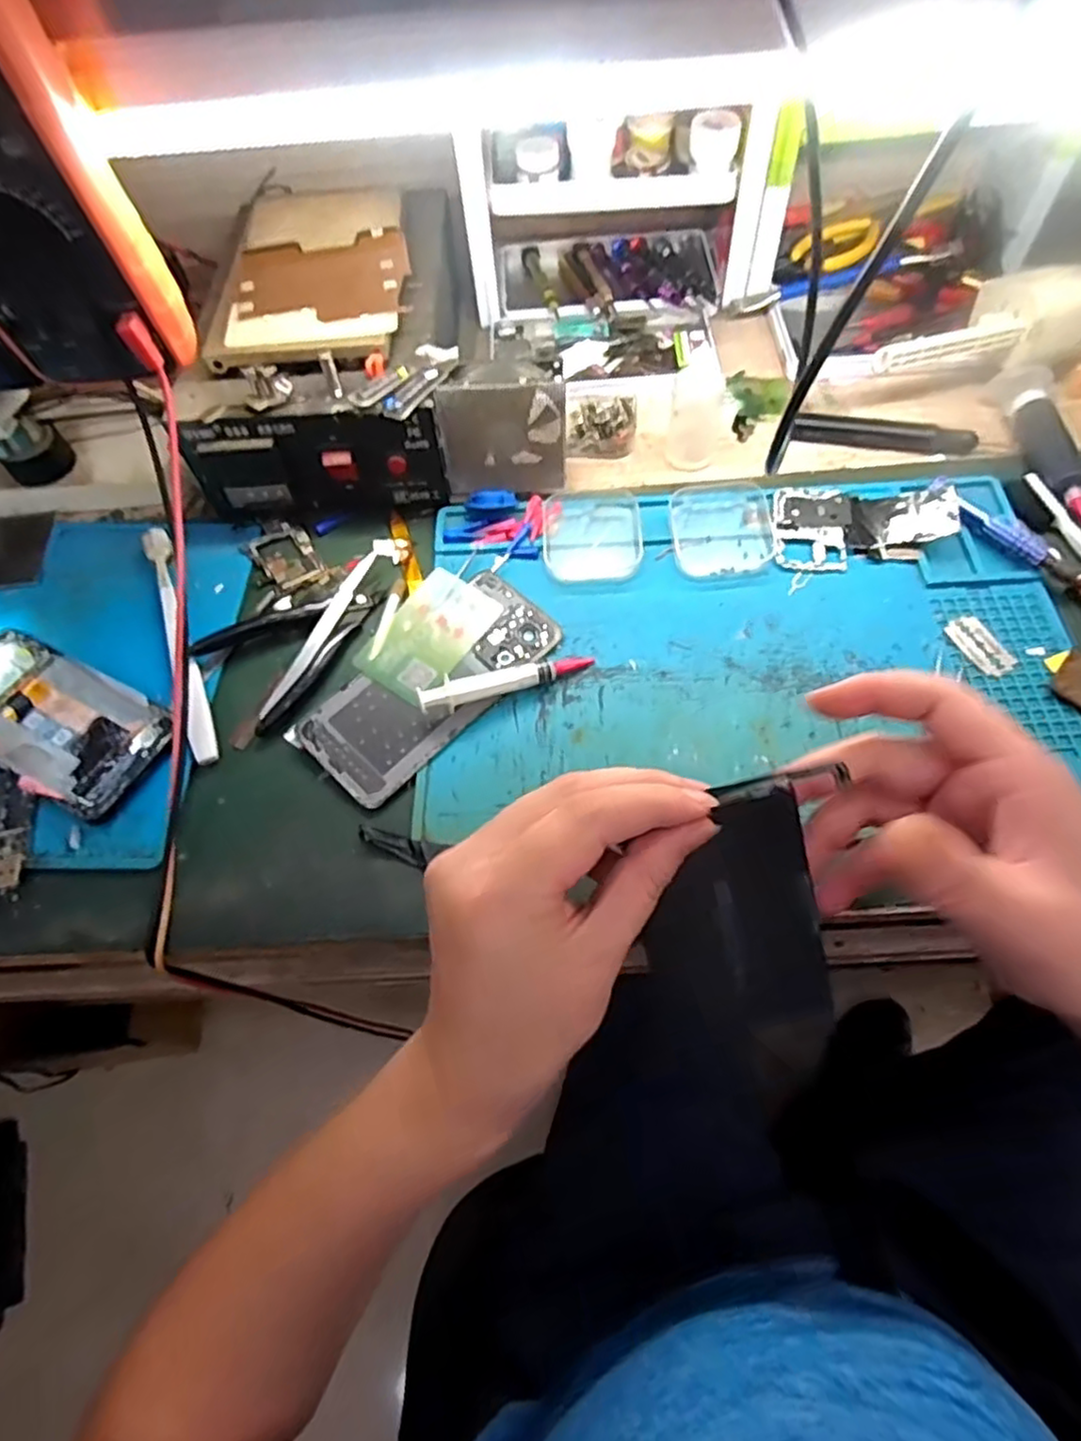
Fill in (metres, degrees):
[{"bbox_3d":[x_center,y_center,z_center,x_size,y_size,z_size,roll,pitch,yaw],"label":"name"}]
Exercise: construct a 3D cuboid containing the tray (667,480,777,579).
[{"bbox_3d":[0.119,-0.128,0.455,0.067,0.013,0.075,-3,61,2],"label":"tray"}]

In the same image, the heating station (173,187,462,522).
[{"bbox_3d":[-0.139,-0.259,0.489,0.167,0.104,0.224,-2,61,3],"label":"heating station"}]

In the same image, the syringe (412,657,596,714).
[{"bbox_3d":[-0.019,-0.024,0.398,0.102,0.021,0.013,-20,62,-7],"label":"syringe"}]

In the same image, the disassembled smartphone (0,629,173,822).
[{"bbox_3d":[-0.293,-0.003,0.410,0.157,0.012,0.073,26,66,17],"label":"disassembled smartphone"}]

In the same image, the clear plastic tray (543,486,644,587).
[{"bbox_3d":[0.034,-0.126,0.457,0.064,0.016,0.077,-4,61,2],"label":"clear plastic tray"}]

